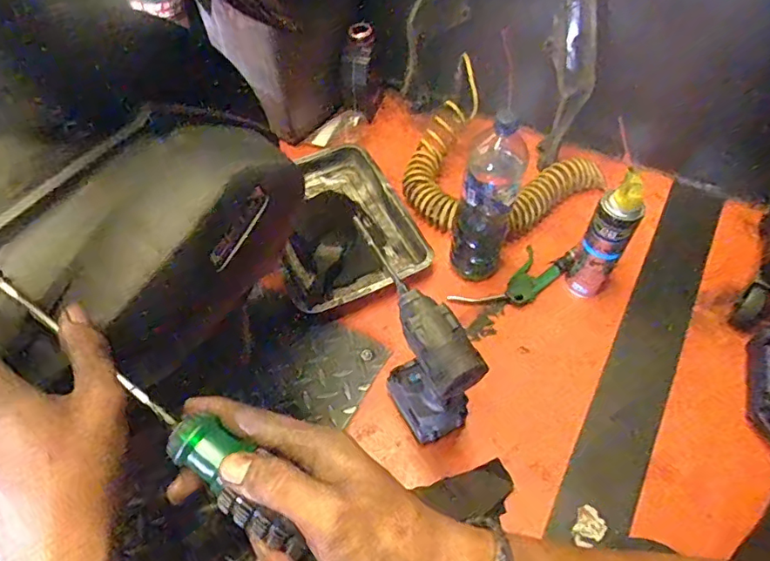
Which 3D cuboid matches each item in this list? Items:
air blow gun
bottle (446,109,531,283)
[{"bbox_3d":[0.230,-0.002,0.909,0.228,0.034,0.086,-29,59,-18],"label":"air blow gun"},{"bbox_3d":[0.162,-0.124,0.831,0.091,0.295,0.089,26,59,18],"label":"bottle"}]

